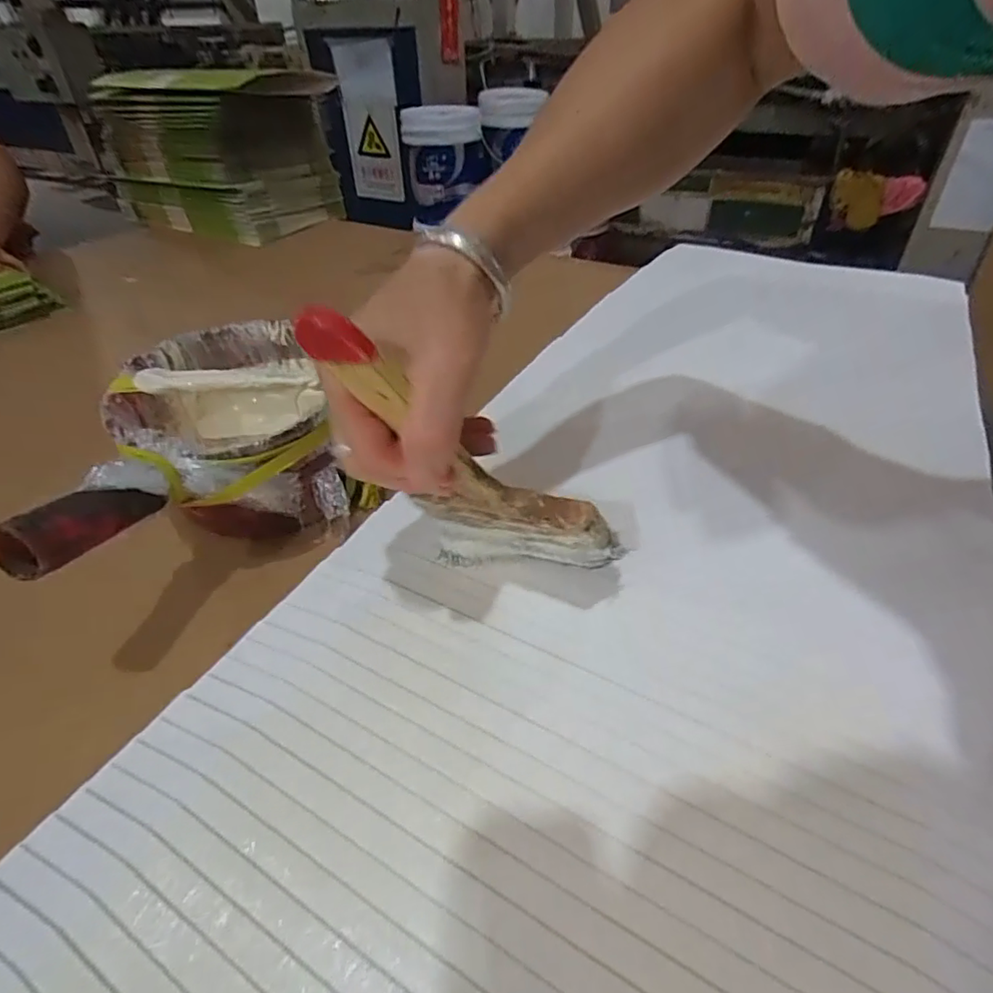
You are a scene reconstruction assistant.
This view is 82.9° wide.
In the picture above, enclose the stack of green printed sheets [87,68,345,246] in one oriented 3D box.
[{"bbox_3d":[-0.514,-0.625,1.014,0.411,0.226,0.230,20,44,23],"label":"stack of green printed sheets"}]

